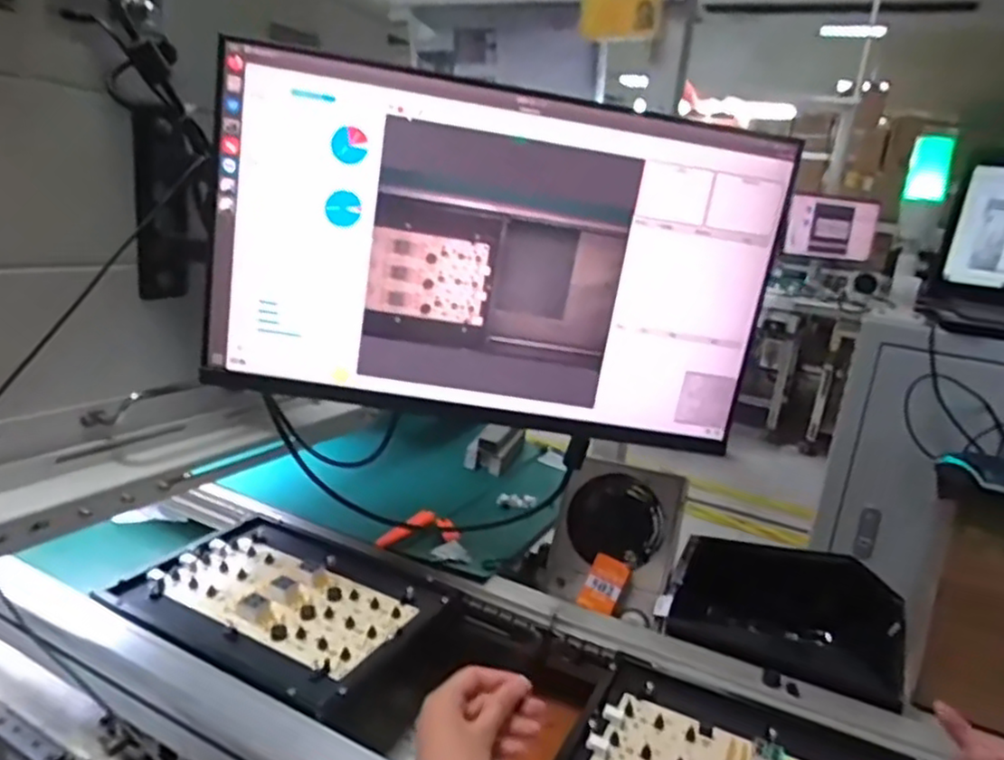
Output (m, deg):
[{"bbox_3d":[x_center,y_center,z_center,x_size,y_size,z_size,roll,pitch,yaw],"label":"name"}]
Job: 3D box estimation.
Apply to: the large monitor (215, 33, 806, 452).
[{"bbox_3d":[-0.002,-0.120,0.691,0.538,0.321,0.058,4,16,-2],"label":"large monitor"}]

